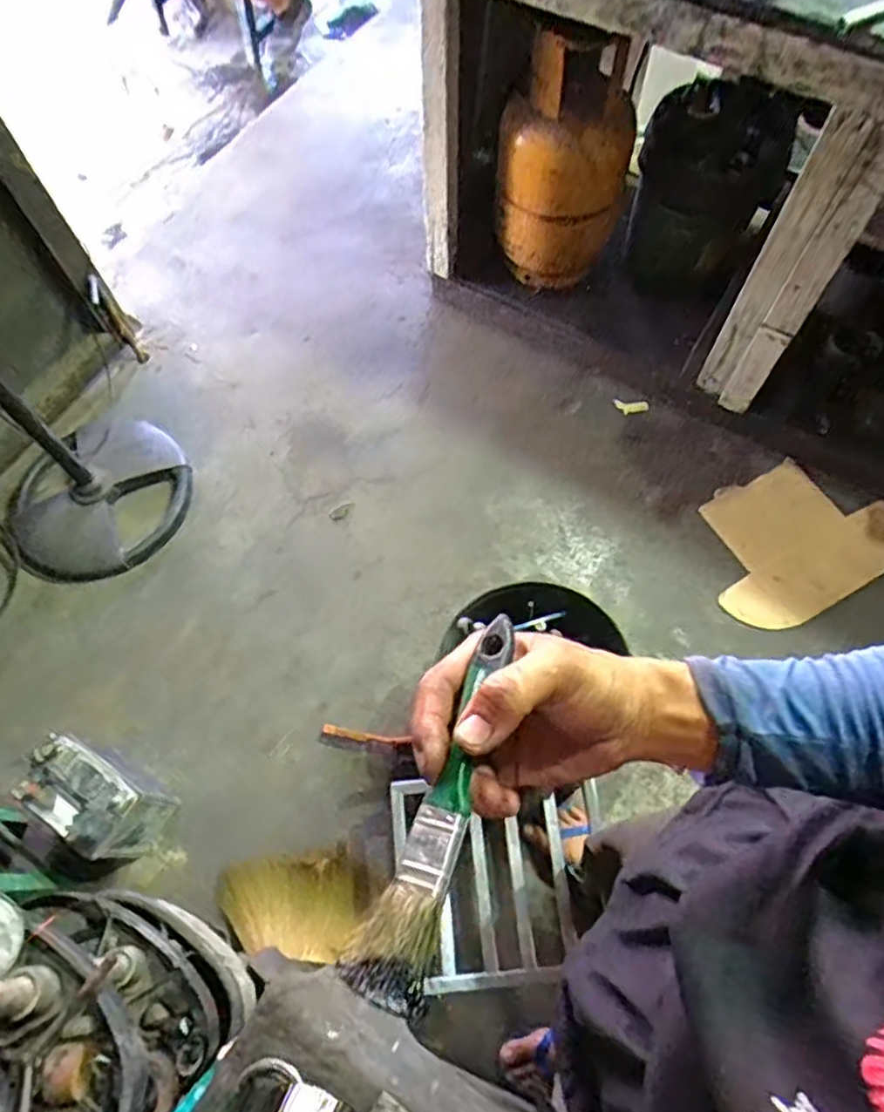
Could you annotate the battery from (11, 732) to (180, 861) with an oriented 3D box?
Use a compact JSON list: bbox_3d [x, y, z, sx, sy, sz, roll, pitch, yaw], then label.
[{"bbox_3d":[-0.625,0.446,1.229,0.207,0.209,0.132,27,68,13],"label":"battery"}]

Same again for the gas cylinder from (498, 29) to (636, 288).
[{"bbox_3d":[0.287,-0.911,1.581,0.289,0.526,0.262,13,66,7],"label":"gas cylinder"}]

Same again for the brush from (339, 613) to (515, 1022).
[{"bbox_3d":[0.003,0.106,0.310,0.034,0.019,0.175,17,57,10],"label":"brush"}]

